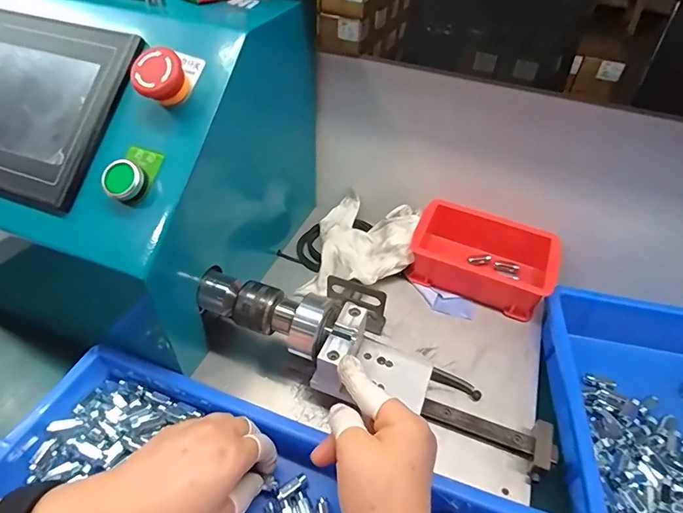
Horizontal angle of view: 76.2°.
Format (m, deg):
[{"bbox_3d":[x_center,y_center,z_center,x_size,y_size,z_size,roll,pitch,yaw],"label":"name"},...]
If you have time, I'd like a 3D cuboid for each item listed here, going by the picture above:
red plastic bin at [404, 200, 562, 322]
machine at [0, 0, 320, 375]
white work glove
[{"bbox_3d":[0.157,0.003,0.493,0.151,0.060,0.095,17,46,14],"label":"red plastic bin"},{"bbox_3d":[-0.213,-0.111,0.455,0.284,0.270,0.303,19,46,16],"label":"machine"},{"bbox_3d":[0.026,-0.020,0.512,0.114,0.054,0.148,10,44,7],"label":"white work glove"}]

